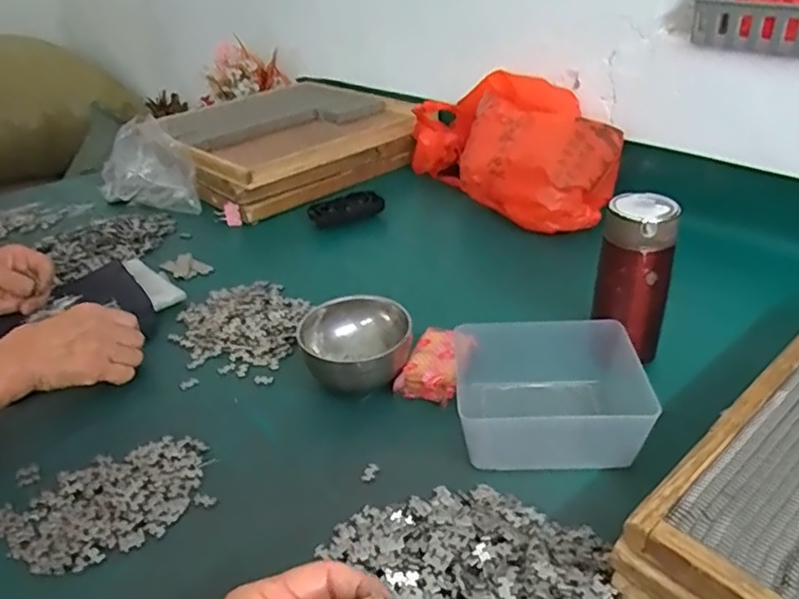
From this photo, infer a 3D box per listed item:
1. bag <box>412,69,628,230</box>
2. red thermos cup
[{"bbox_3d":[0.161,-0.227,0.927,0.170,0.150,0.351,-21,36,-29],"label":"bag"},{"bbox_3d":[0.218,-0.021,0.585,0.063,0.141,0.056,11,34,21],"label":"red thermos cup"}]

